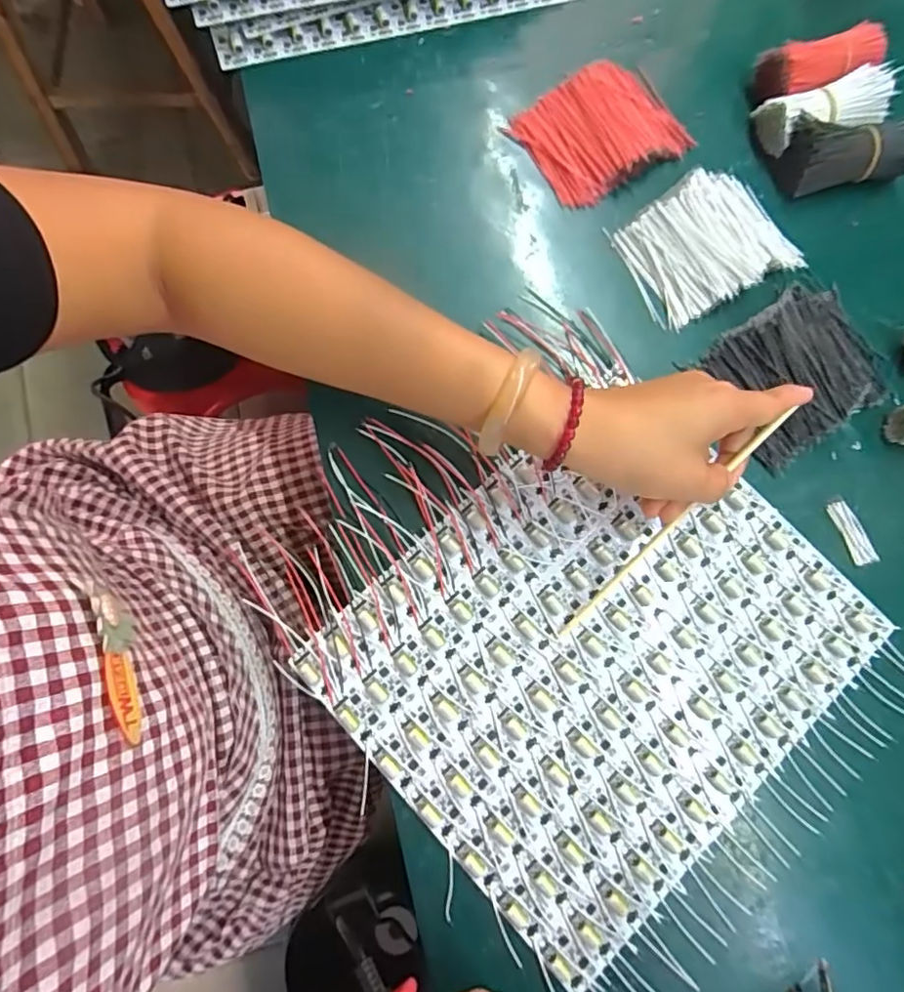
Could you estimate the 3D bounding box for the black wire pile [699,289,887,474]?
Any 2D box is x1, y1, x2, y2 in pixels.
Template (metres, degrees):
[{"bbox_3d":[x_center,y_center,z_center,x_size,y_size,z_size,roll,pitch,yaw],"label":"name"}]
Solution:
[{"bbox_3d":[0.240,-0.087,0.387,0.114,0.016,0.093,-32,87,-2],"label":"black wire pile"}]

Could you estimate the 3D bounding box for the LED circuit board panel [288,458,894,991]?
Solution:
[{"bbox_3d":[0.089,0.092,0.344,0.280,0.010,0.242,-43,83,-9],"label":"LED circuit board panel"}]

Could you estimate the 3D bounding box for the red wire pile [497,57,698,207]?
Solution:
[{"bbox_3d":[0.110,-0.274,0.419,0.108,0.022,0.090,-34,87,-2],"label":"red wire pile"}]

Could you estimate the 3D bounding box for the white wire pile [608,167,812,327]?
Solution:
[{"bbox_3d":[0.180,-0.180,0.397,0.112,0.019,0.088,-29,87,-1],"label":"white wire pile"}]

